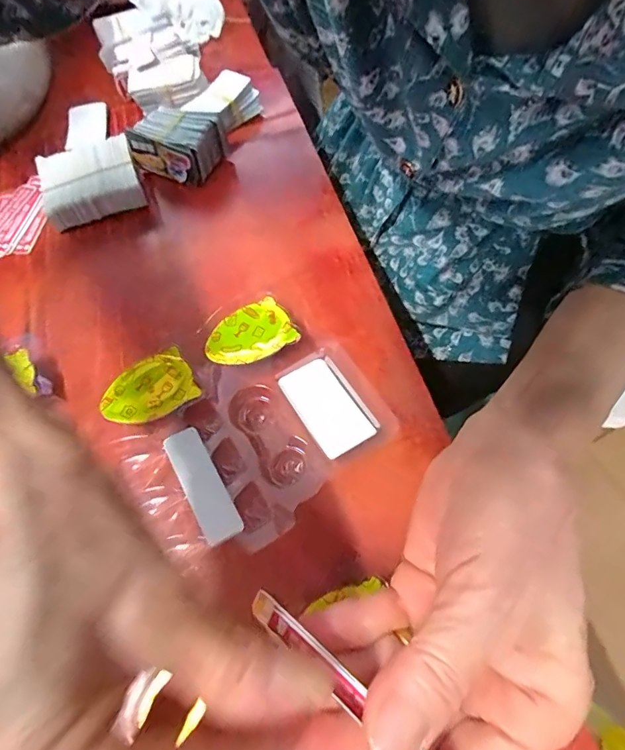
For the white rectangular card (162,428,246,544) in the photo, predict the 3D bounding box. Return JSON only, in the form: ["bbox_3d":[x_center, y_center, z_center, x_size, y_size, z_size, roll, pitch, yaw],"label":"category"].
[{"bbox_3d":[-0.058,0.057,0.235,0.019,0.010,0.063,-28,65,-12],"label":"white rectangular card"}]

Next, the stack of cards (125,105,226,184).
[{"bbox_3d":[-0.105,-0.176,0.344,0.059,0.036,0.045,22,65,13],"label":"stack of cards"}]

